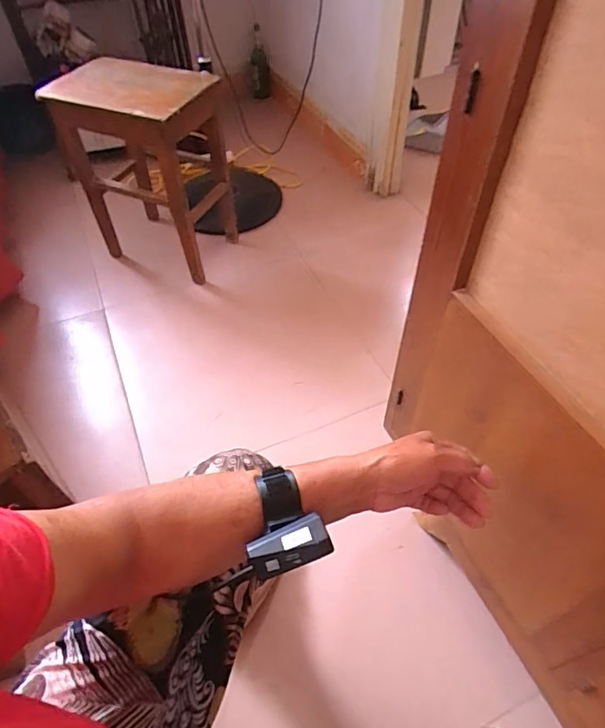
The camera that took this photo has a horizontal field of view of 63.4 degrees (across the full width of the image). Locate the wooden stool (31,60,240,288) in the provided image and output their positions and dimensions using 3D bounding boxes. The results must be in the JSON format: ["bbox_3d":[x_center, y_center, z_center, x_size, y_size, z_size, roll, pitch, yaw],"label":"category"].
[{"bbox_3d":[-0.384,-0.506,1.291,0.367,0.440,0.267,15,52,13],"label":"wooden stool"}]

